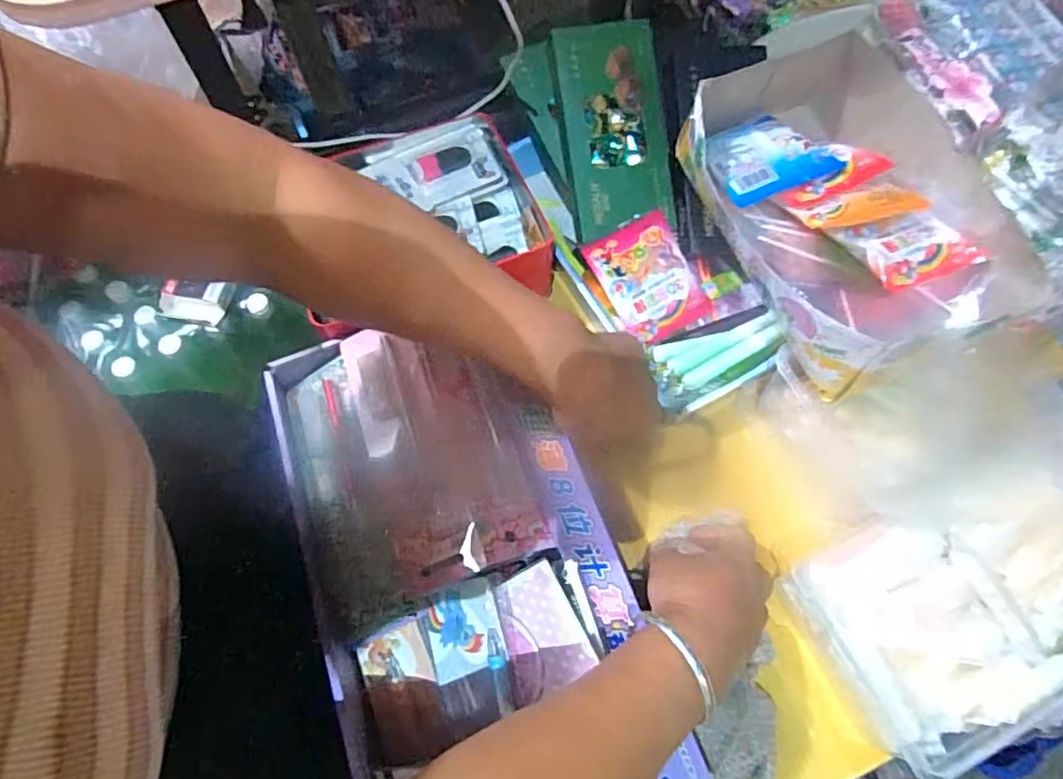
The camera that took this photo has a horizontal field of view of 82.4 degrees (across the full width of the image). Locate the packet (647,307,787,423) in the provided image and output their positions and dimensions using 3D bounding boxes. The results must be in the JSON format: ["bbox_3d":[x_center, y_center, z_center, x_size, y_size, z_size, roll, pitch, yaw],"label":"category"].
[{"bbox_3d":[0.152,-0.024,0.491,0.113,0.030,0.068,-15,70,-7],"label":"packet"}]

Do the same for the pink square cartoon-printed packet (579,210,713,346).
[{"bbox_3d":[0.101,-0.092,0.523,0.074,0.012,0.106,-31,93,-2],"label":"pink square cartoon-printed packet"}]

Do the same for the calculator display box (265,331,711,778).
[{"bbox_3d":[-0.046,0.122,0.403,0.192,0.044,0.371,-20,70,-9],"label":"calculator display box"}]

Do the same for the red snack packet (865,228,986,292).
[{"bbox_3d":[0.263,-0.090,0.409,0.068,0.014,0.035,-16,70,-7],"label":"red snack packet"}]

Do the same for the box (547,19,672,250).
[{"bbox_3d":[0.069,-0.222,0.520,0.089,0.019,0.171,-8,96,5],"label":"box"}]

